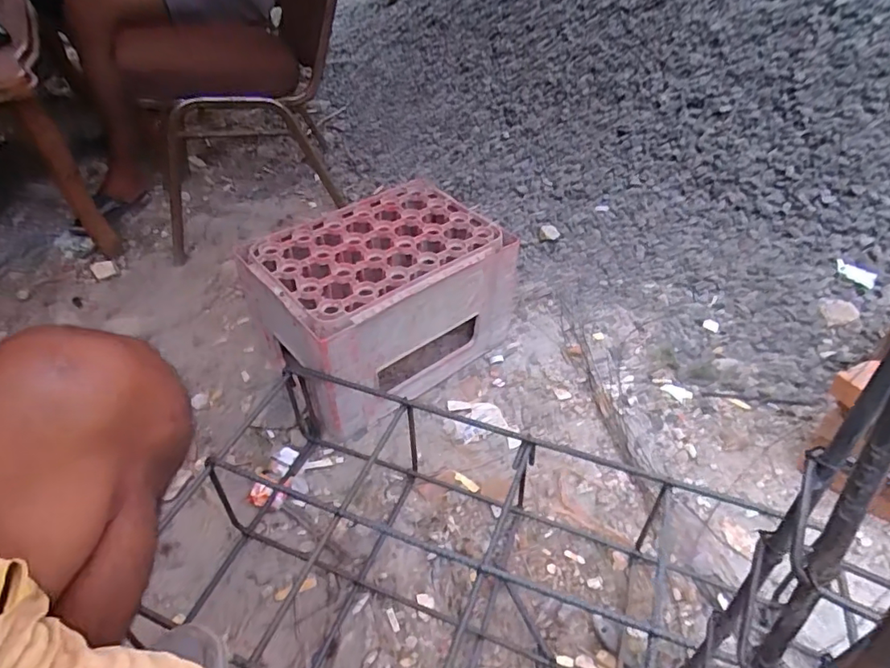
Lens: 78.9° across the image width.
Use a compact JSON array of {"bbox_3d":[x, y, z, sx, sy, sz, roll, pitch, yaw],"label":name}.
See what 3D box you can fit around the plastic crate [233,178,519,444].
[{"bbox_3d":[-0.114,-0.068,1.024,0.429,0.240,0.290,-29,50,-27],"label":"plastic crate"}]

